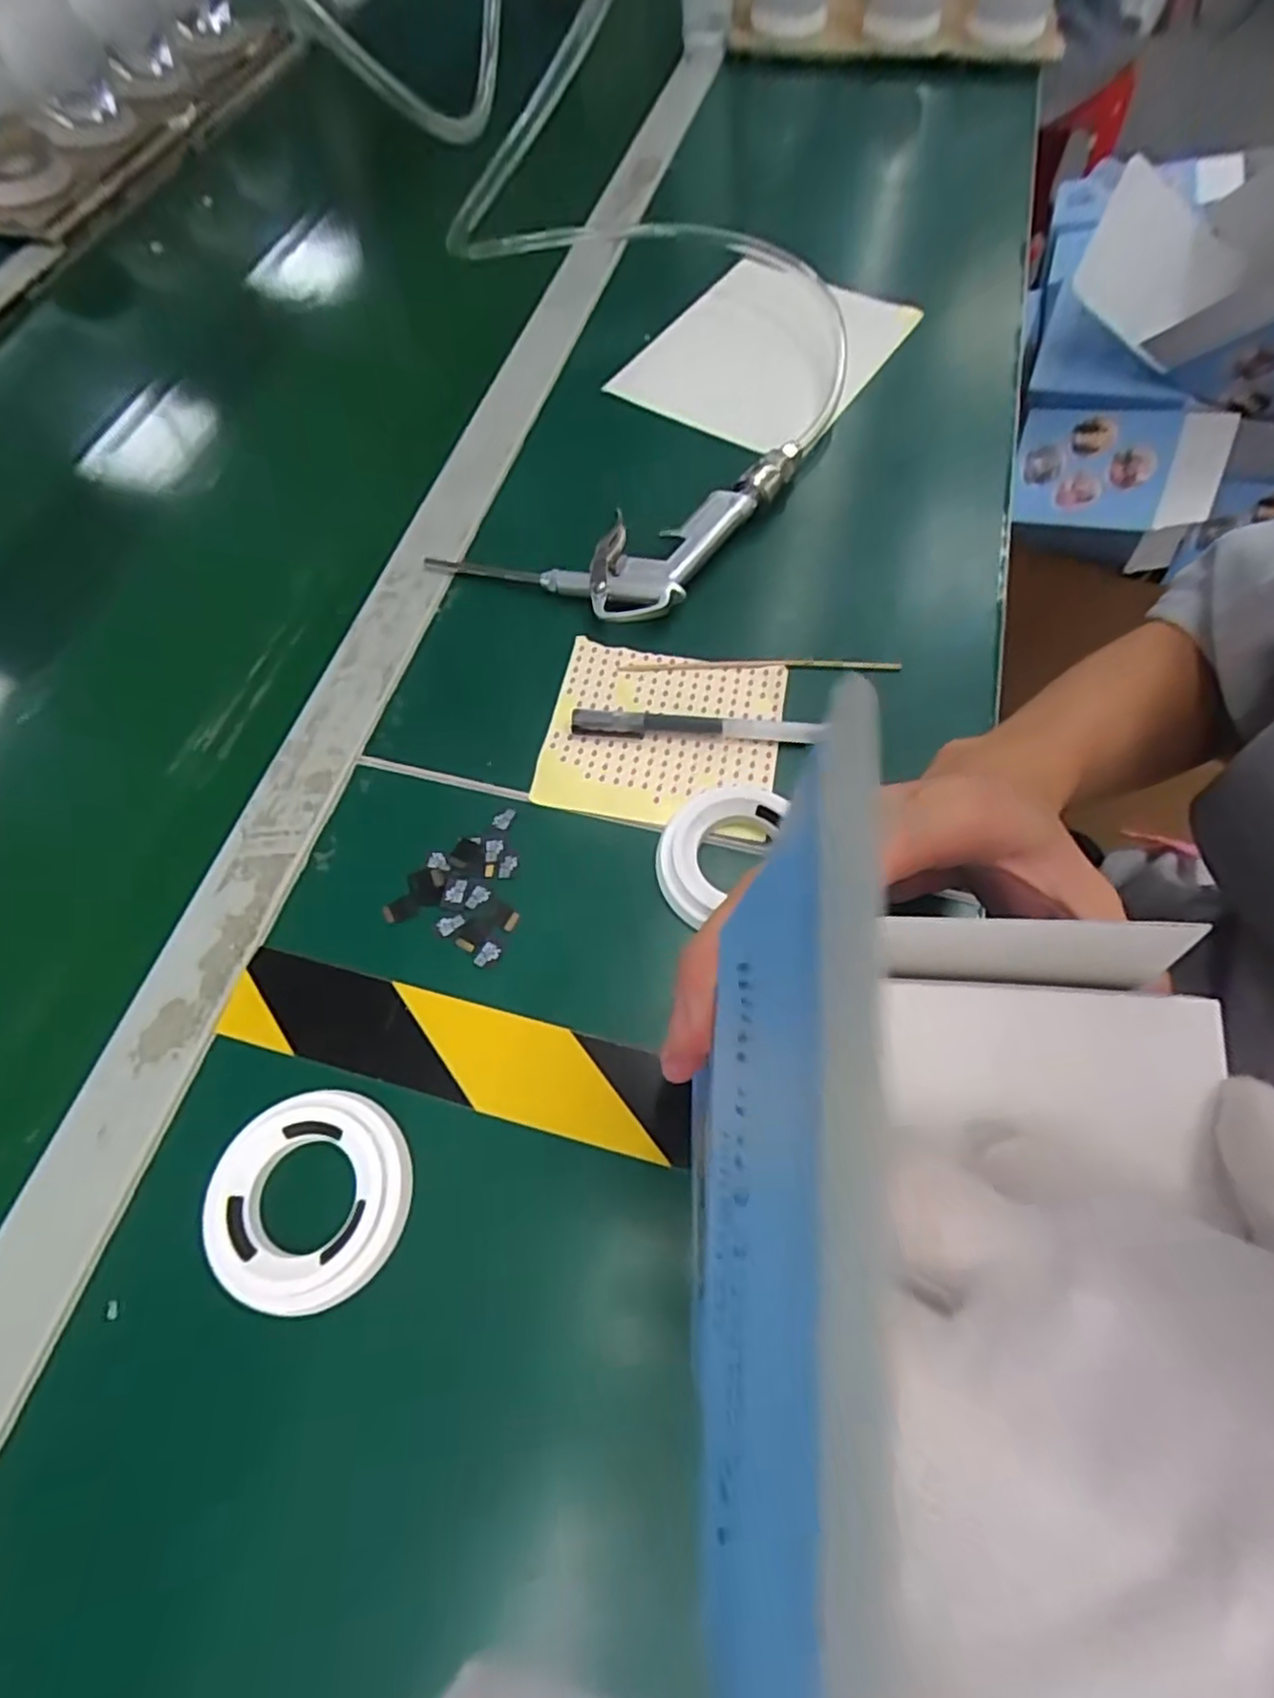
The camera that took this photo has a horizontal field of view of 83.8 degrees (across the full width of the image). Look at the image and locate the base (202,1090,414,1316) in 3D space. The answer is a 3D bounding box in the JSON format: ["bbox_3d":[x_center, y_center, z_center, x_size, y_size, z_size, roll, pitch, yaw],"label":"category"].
[{"bbox_3d":[-0.119,0.126,0.259,0.069,0.012,0.070,-1,63,2],"label":"base"}]

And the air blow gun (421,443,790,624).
[{"bbox_3d":[0.002,-0.161,0.390,0.215,0.025,0.084,-18,64,-7],"label":"air blow gun"}]

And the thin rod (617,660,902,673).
[{"bbox_3d":[0.063,-0.096,0.367,0.143,0.004,0.005,0,63,2],"label":"thin rod"}]

